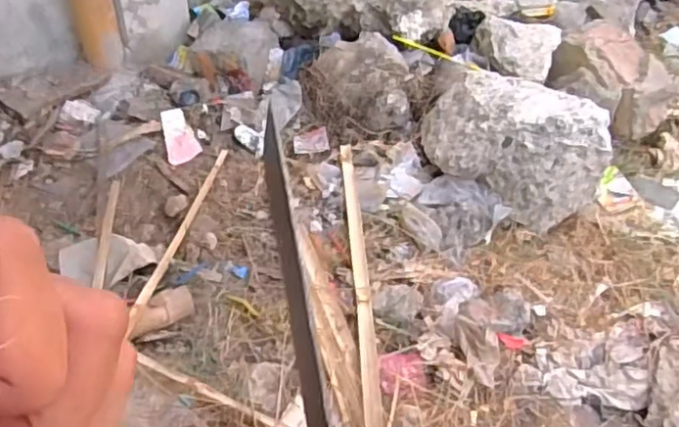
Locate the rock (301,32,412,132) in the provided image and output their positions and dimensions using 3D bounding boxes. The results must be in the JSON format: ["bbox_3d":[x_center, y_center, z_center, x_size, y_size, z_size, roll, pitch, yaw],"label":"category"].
[{"bbox_3d":[0.040,-0.282,1.401,0.227,0.115,0.226,-7,45,-9],"label":"rock"}]

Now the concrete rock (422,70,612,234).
[{"bbox_3d":[0.342,-0.166,1.272,0.339,0.211,0.293,12,46,8],"label":"concrete rock"}]

